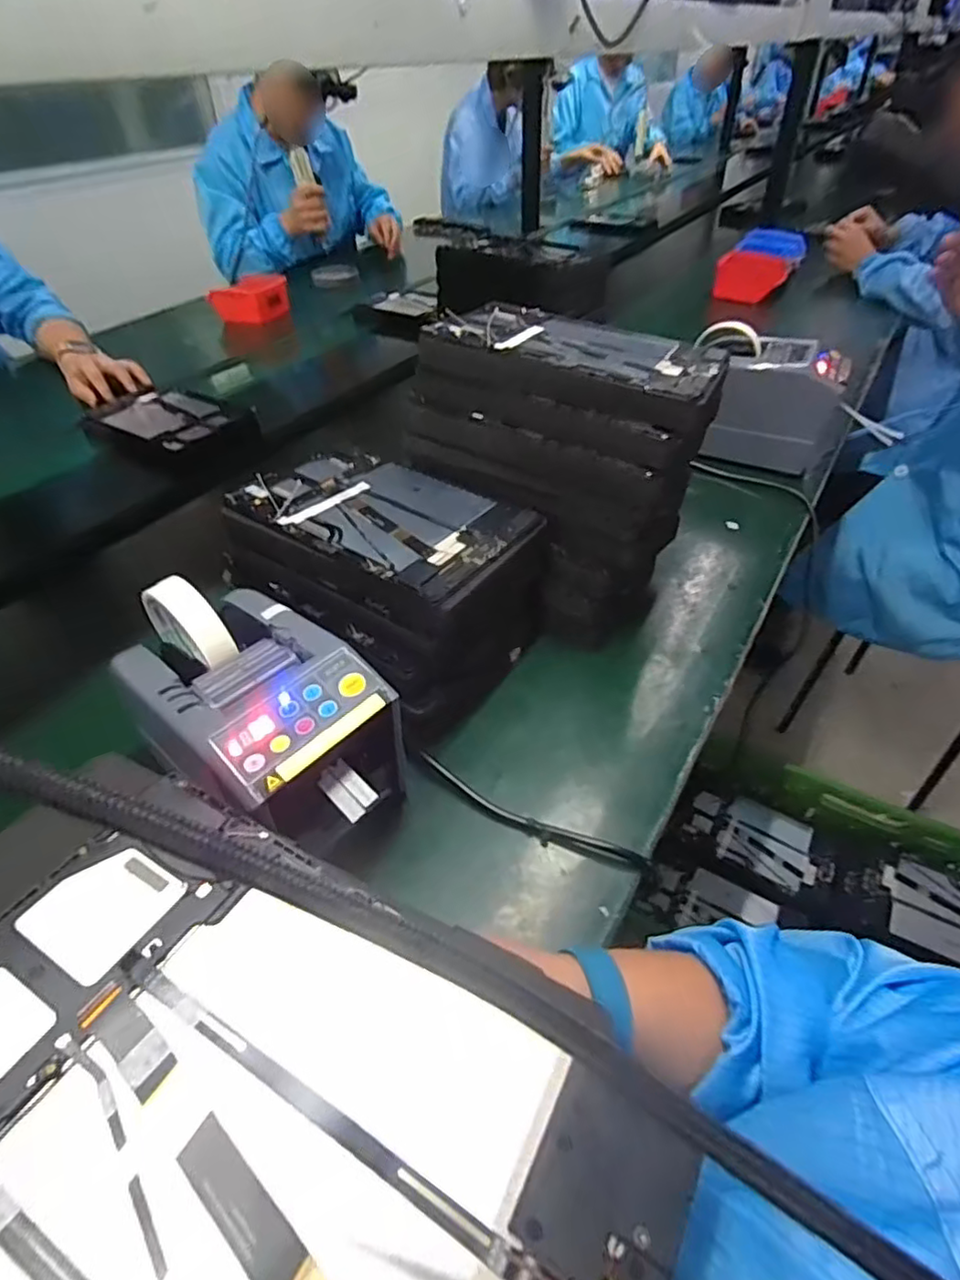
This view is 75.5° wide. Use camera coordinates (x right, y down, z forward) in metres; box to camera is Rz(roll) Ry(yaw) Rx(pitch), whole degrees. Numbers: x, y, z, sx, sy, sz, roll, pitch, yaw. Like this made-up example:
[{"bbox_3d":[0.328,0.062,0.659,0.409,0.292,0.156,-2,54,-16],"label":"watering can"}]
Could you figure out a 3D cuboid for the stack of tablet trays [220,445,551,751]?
[{"bbox_3d":[-0.076,-0.058,0.542,0.231,0.117,0.185,27,51,27],"label":"stack of tablet trays"}]

